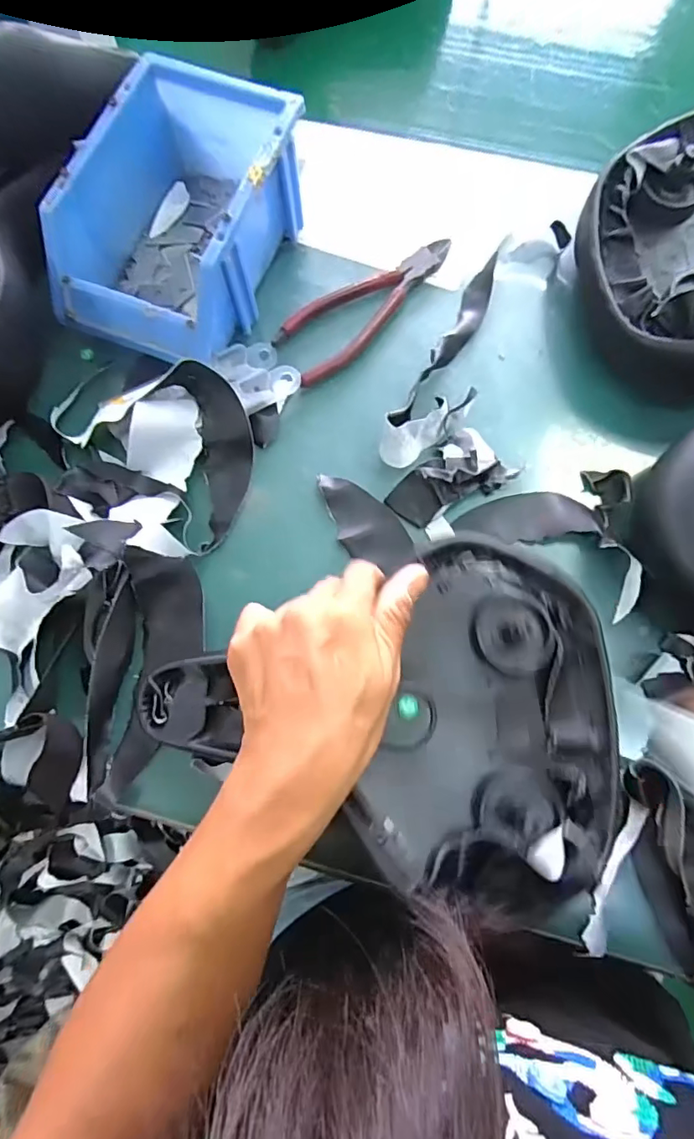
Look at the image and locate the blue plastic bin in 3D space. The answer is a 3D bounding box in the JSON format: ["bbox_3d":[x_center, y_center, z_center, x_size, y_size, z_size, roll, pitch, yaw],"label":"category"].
[{"bbox_3d":[-0.112,-0.233,0.350,0.116,0.069,0.169,21,77,6],"label":"blue plastic bin"}]

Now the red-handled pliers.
[{"bbox_3d":[0.019,-0.191,0.375,0.149,0.014,0.053,-34,78,-7],"label":"red-handled pliers"}]

